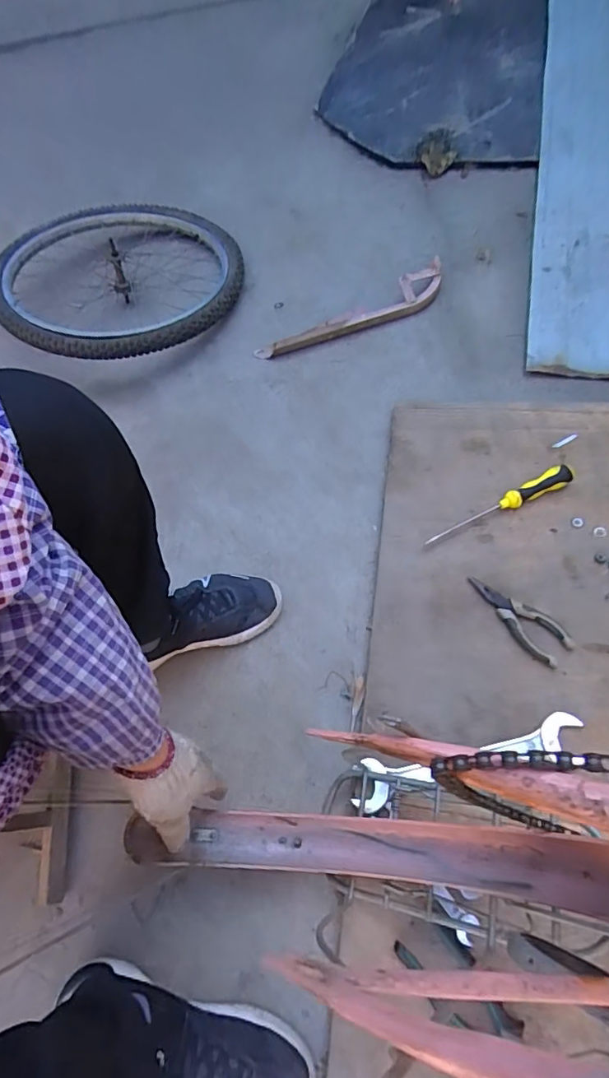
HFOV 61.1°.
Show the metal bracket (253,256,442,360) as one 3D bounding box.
[{"bbox_3d":[0.096,-0.413,0.974,0.385,0.016,0.077,-27,79,0],"label":"metal bracket"}]

